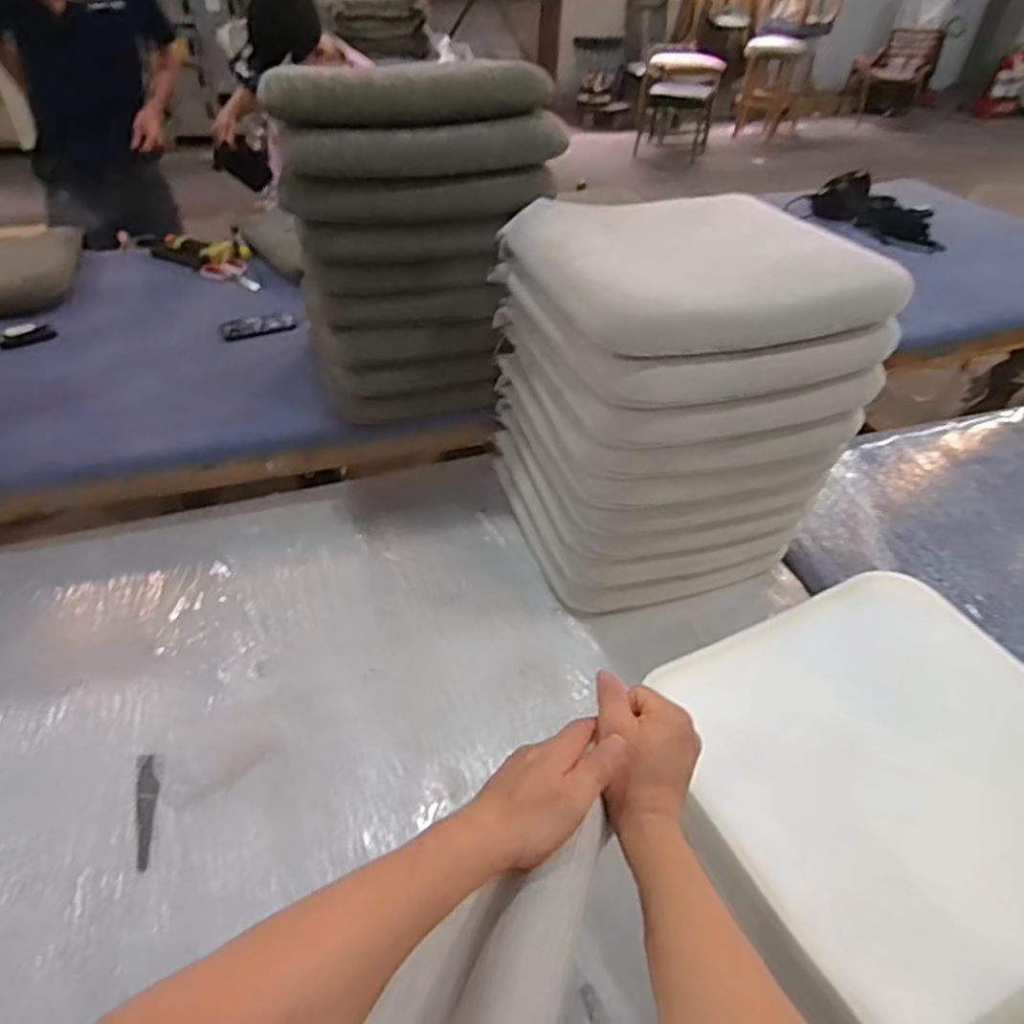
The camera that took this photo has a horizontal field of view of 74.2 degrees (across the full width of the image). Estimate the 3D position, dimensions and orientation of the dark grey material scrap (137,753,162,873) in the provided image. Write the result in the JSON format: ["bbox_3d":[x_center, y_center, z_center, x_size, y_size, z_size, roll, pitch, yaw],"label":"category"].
[{"bbox_3d":[-0.478,0.390,0.889,0.028,0.015,0.150,-13,45,-17],"label":"dark grey material scrap"}]

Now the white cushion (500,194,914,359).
[{"bbox_3d":[0.233,-0.351,0.928,0.379,0.075,0.419,-11,45,-16],"label":"white cushion"}]

